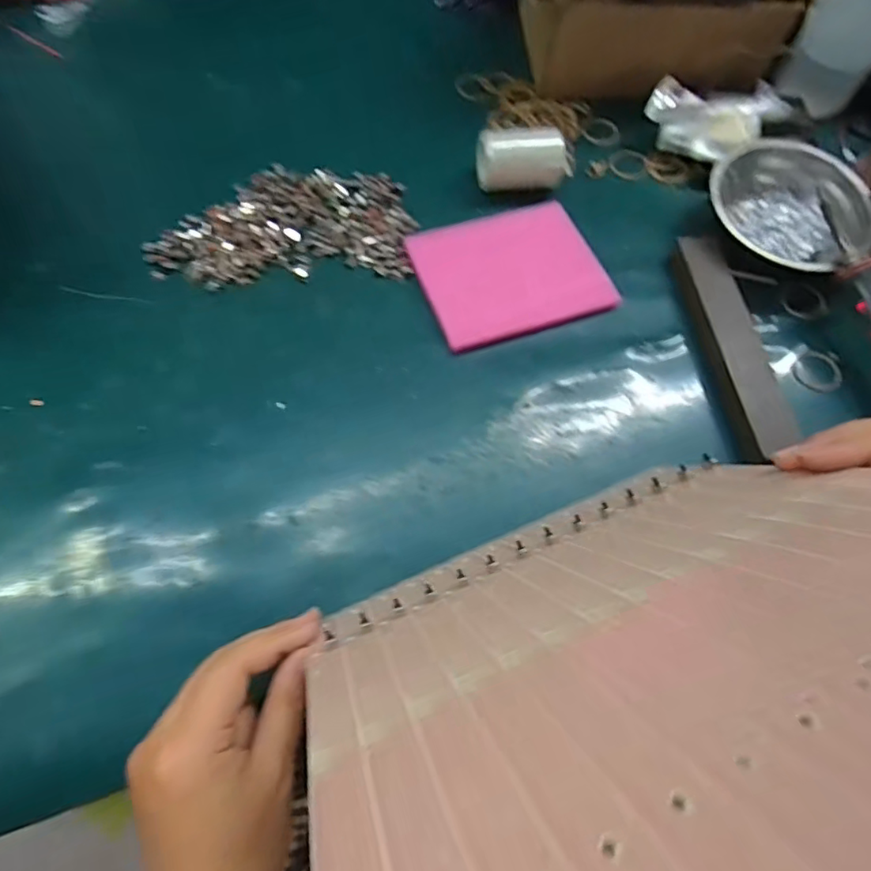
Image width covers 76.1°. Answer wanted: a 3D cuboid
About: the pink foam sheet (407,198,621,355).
[{"bbox_3d":[0.057,-0.130,0.435,0.137,0.009,0.116,-19,67,-11],"label":"pink foam sheet"}]

